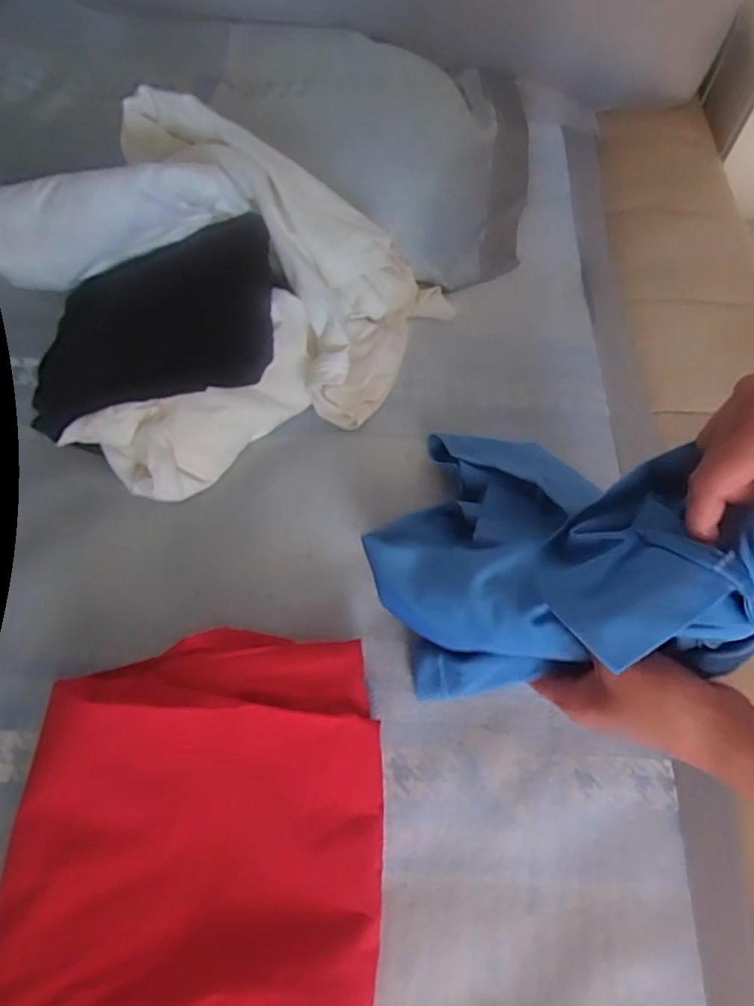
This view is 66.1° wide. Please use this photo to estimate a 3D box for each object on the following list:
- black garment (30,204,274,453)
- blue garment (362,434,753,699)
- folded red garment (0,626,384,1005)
[{"bbox_3d":[-0.193,-0.153,0.496,0.206,0.074,0.147,-8,62,-3],"label":"black garment"},{"bbox_3d":[0.106,0.004,0.390,0.205,0.168,0.215,0,62,-2],"label":"blue garment"},{"bbox_3d":[-0.110,0.212,0.366,0.221,0.049,0.249,1,62,2],"label":"folded red garment"}]

